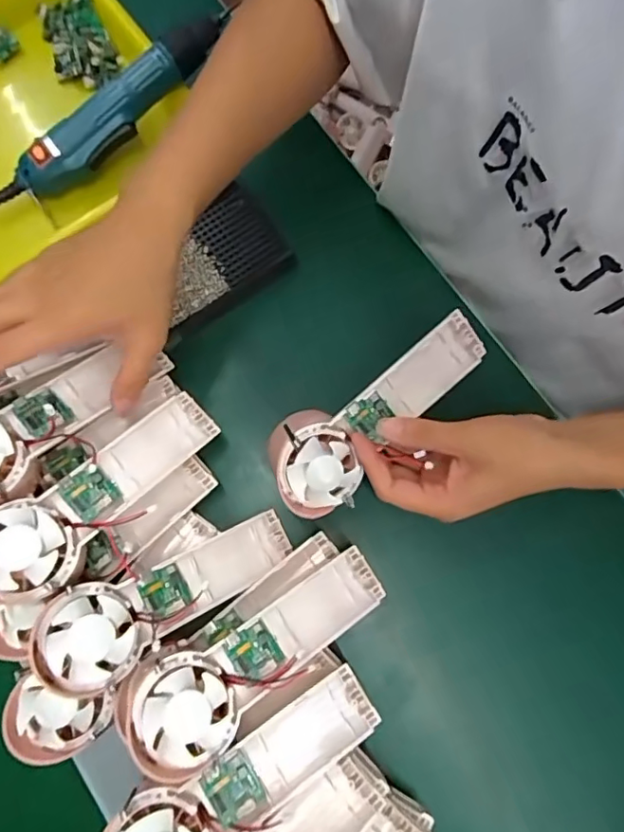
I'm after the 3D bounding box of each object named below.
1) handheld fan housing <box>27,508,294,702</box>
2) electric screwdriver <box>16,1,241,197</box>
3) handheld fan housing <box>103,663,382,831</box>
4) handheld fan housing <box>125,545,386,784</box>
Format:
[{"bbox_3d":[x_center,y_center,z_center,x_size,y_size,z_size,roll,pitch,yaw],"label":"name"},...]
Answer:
[{"bbox_3d":[-0.093,0.117,0.363,0.172,0.025,0.059,-23,77,-36],"label":"handheld fan housing"},{"bbox_3d":[-0.153,-0.257,0.455,0.210,0.051,0.034,-38,81,-8],"label":"electric screwdriver"},{"bbox_3d":[-0.042,0.219,0.320,0.178,0.023,0.055,-29,79,-22],"label":"handheld fan housing"},{"bbox_3d":[-0.031,0.149,0.343,0.173,0.027,0.058,-28,79,-29],"label":"handheld fan housing"}]

